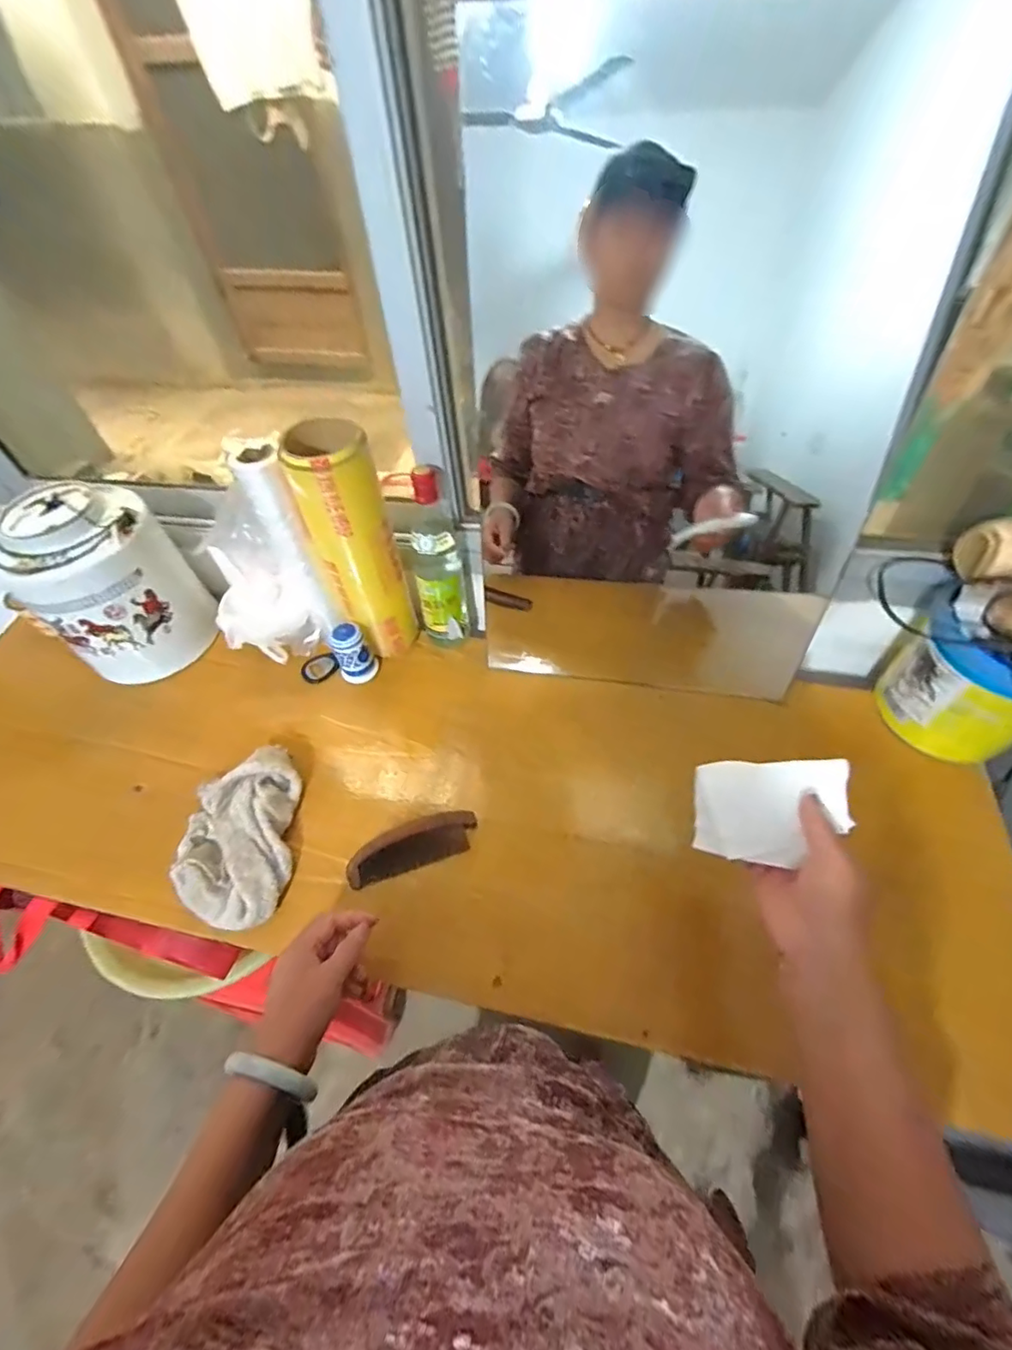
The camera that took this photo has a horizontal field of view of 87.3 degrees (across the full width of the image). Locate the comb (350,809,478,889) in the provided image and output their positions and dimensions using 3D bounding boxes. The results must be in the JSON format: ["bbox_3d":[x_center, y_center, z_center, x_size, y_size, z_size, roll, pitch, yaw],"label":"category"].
[{"bbox_3d":[-0.107,0.194,0.608,0.148,0.011,0.053,-18,55,-9],"label":"comb"}]

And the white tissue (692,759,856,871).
[{"bbox_3d":[0.223,0.115,0.450,0.117,0.014,0.089,-3,59,29],"label":"white tissue"}]

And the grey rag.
[{"bbox_3d":[-0.307,0.178,0.601,0.120,0.040,0.196,-5,54,0],"label":"grey rag"}]

